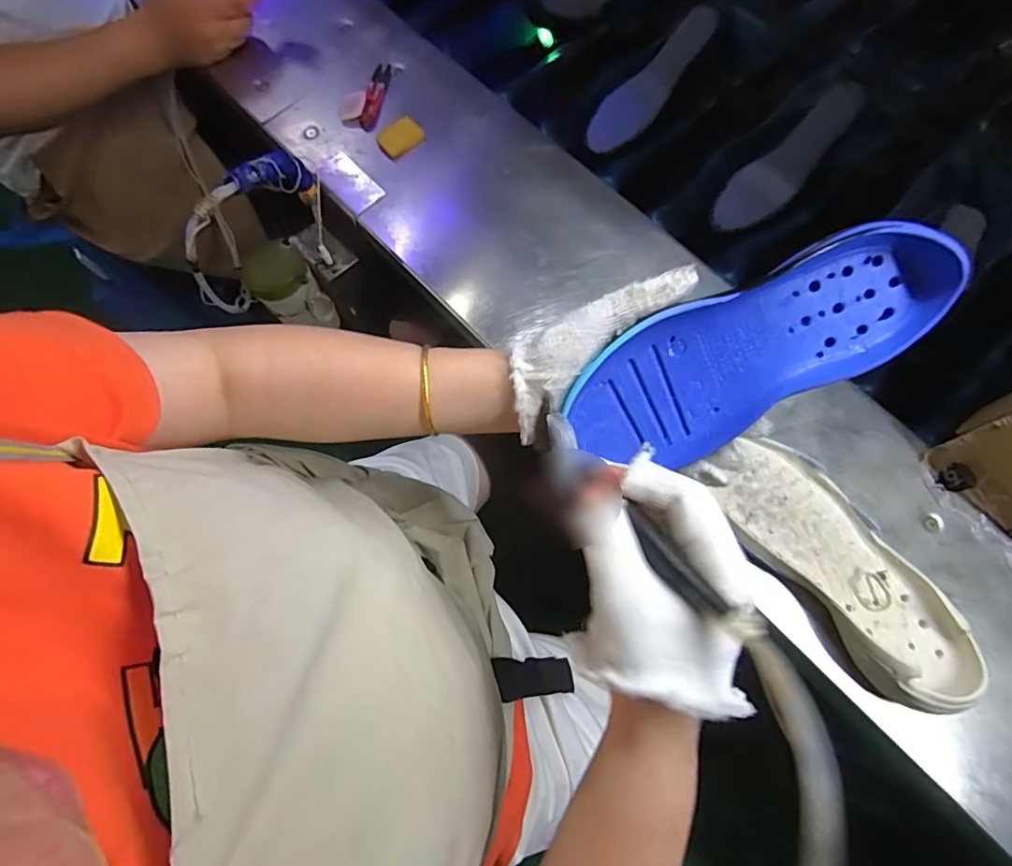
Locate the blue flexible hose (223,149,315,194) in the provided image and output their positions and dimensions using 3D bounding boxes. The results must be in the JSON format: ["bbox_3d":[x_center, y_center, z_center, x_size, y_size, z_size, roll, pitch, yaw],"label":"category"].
[{"bbox_3d":[-0.241,-0.275,0.564,0.027,0.040,0.129,18,25,5],"label":"blue flexible hose"}]

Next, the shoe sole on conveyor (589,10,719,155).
[{"bbox_3d":[0.183,-0.440,0.671,0.194,0.024,0.051,-44,74,19],"label":"shoe sole on conveyor"}]

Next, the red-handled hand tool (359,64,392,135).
[{"bbox_3d":[-0.164,-0.418,0.664,0.022,0.013,0.100,9,73,3],"label":"red-handled hand tool"}]

